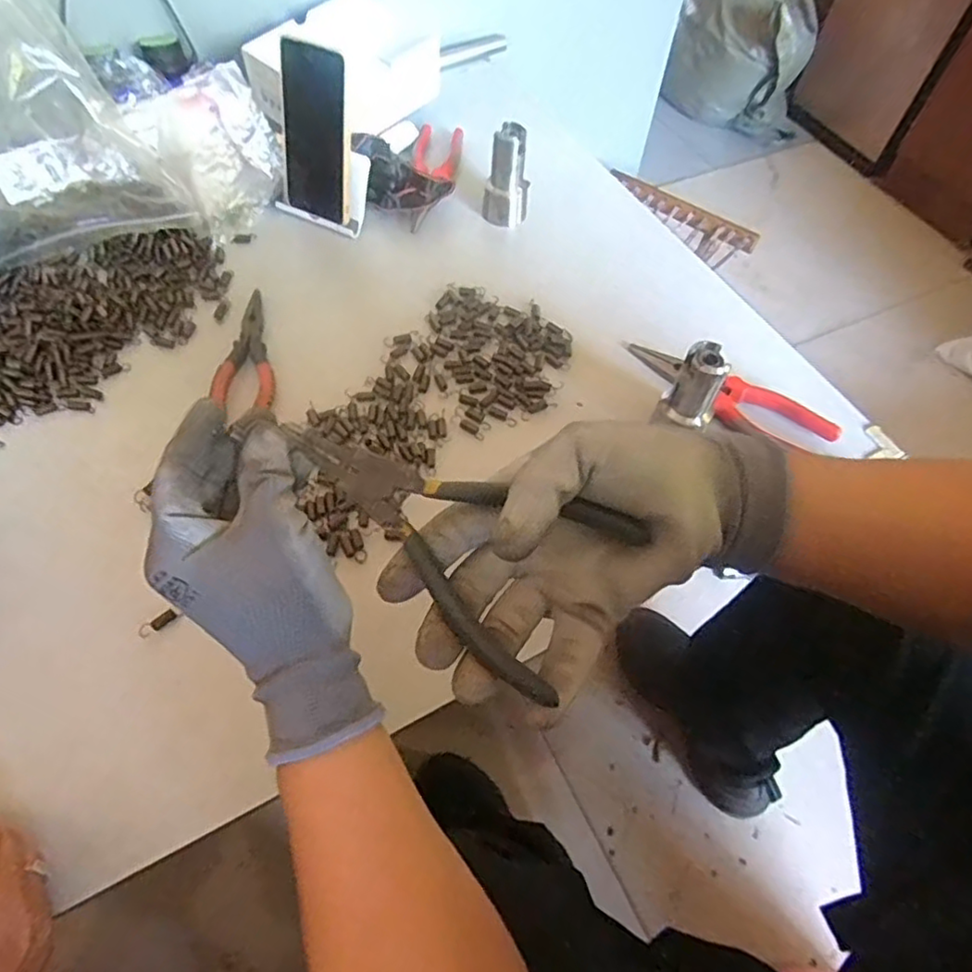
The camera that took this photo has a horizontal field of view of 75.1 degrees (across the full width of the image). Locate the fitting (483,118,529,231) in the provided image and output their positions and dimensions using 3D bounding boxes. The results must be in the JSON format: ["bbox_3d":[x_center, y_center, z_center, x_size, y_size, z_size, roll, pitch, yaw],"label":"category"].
[{"bbox_3d":[0.023,-0.327,0.676,0.044,0.103,0.029,16,58,7],"label":"fitting"}]

